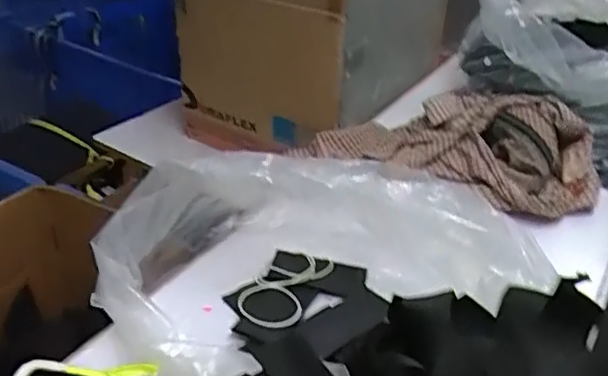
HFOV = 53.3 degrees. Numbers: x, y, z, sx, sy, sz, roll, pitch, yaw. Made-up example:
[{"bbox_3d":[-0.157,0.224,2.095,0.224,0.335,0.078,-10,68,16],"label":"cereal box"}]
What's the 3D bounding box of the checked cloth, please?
[{"bbox_3d":[0.193,-0.060,0.812,0.322,0.095,0.262,-11,36,-23],"label":"checked cloth"}]

